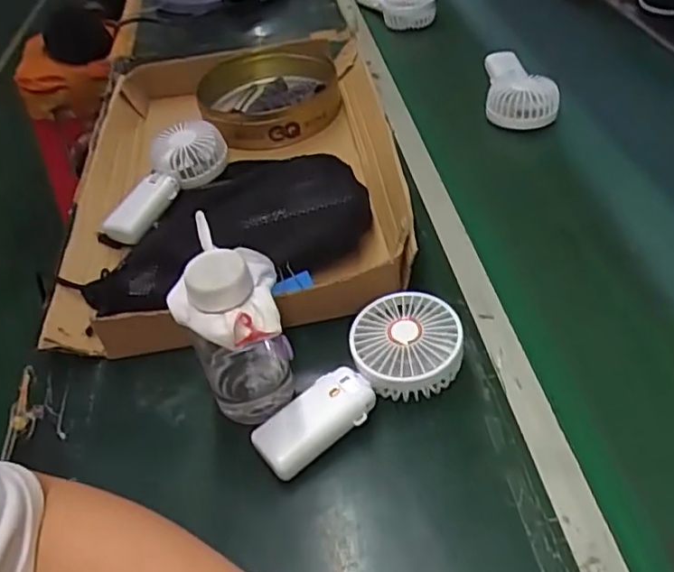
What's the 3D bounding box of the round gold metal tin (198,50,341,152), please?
[{"bbox_3d":[-0.094,-0.259,0.833,0.181,0.061,0.190,-3,44,3],"label":"round gold metal tin"}]

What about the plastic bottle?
[{"bbox_3d":[-0.074,0.040,0.455,0.072,0.144,0.079,-7,44,0],"label":"plastic bottle"}]

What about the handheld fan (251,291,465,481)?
[{"bbox_3d":[0.018,0.076,0.482,0.185,0.049,0.084,-27,47,-20],"label":"handheld fan"}]

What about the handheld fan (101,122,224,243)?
[{"bbox_3d":[-0.199,-0.125,0.697,0.069,0.054,0.183,23,51,27],"label":"handheld fan"}]

